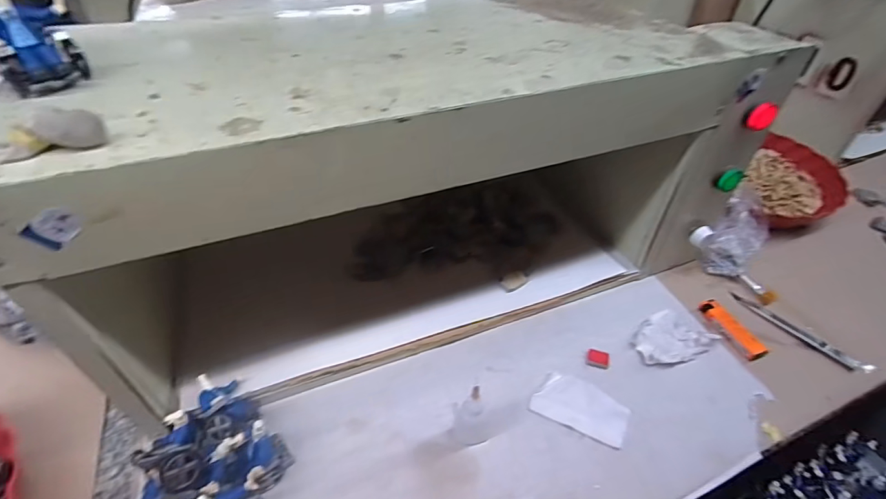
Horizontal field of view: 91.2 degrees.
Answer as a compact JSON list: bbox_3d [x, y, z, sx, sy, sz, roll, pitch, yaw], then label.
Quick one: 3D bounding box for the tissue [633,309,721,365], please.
[{"bbox_3d":[0.256,0.098,0.489,0.081,0.010,0.060,-18,45,-19],"label":"tissue"}]

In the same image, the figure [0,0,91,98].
[{"bbox_3d":[-0.276,-0.141,0.294,0.045,0.060,0.035,-15,44,-16],"label":"figure"}]

